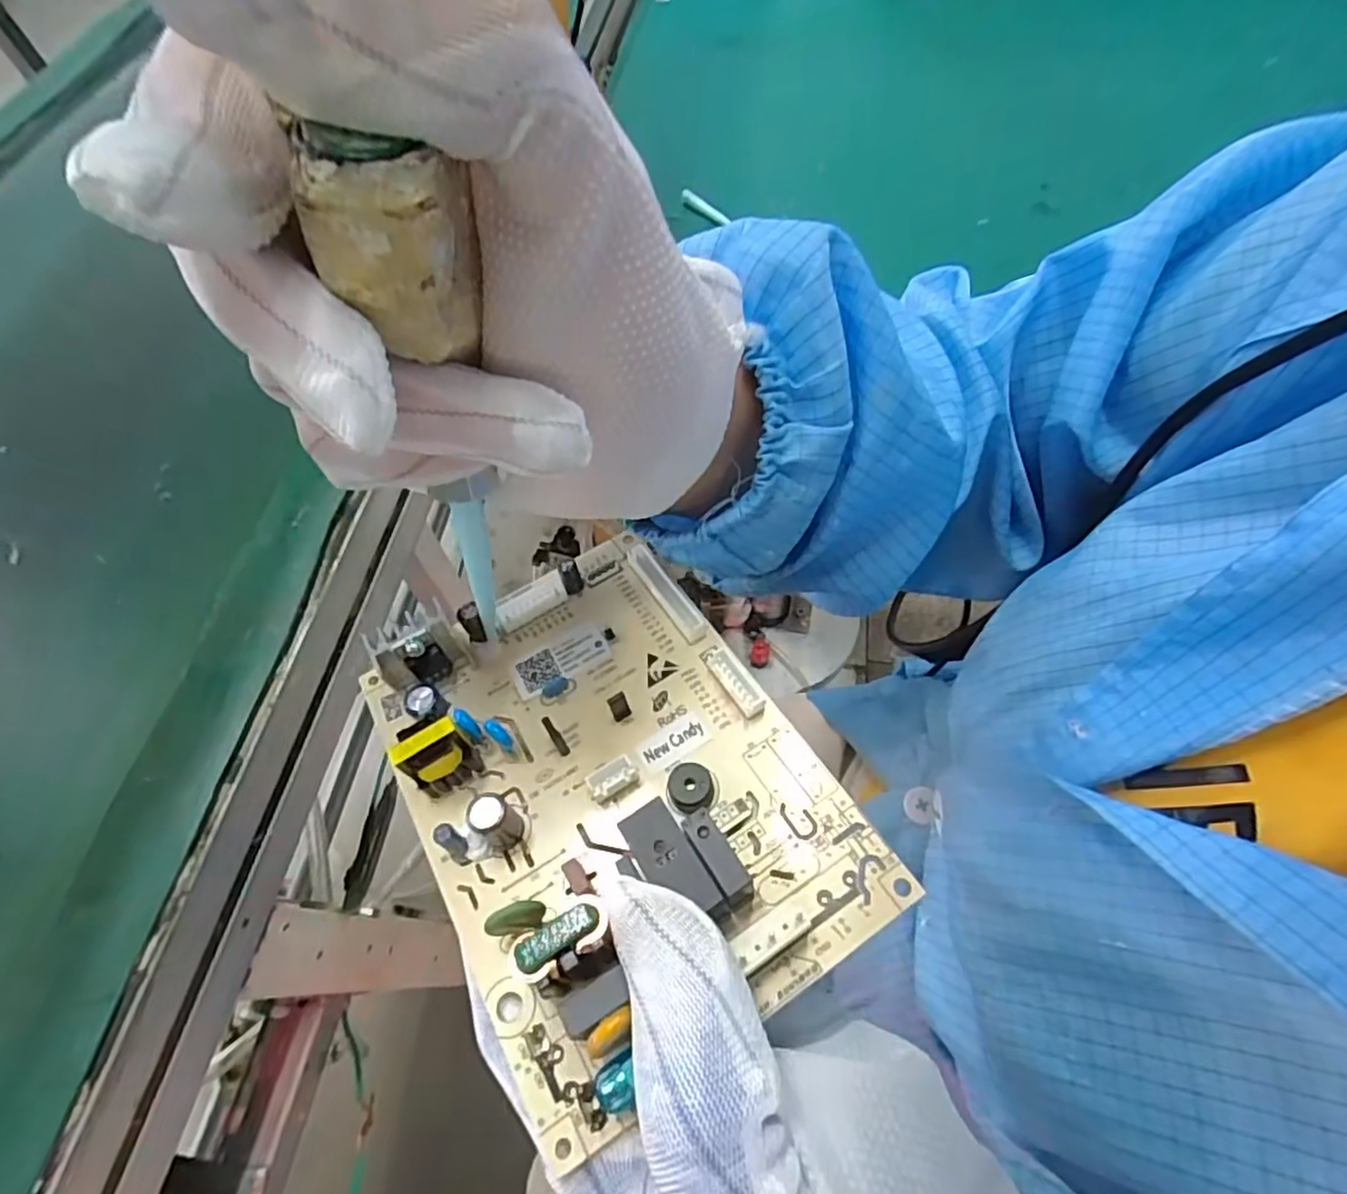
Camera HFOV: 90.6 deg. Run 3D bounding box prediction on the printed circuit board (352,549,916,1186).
[{"bbox_3d":[-0.019,0.044,0.175,0.098,0.030,0.133,-31,64,-14],"label":"printed circuit board"}]

